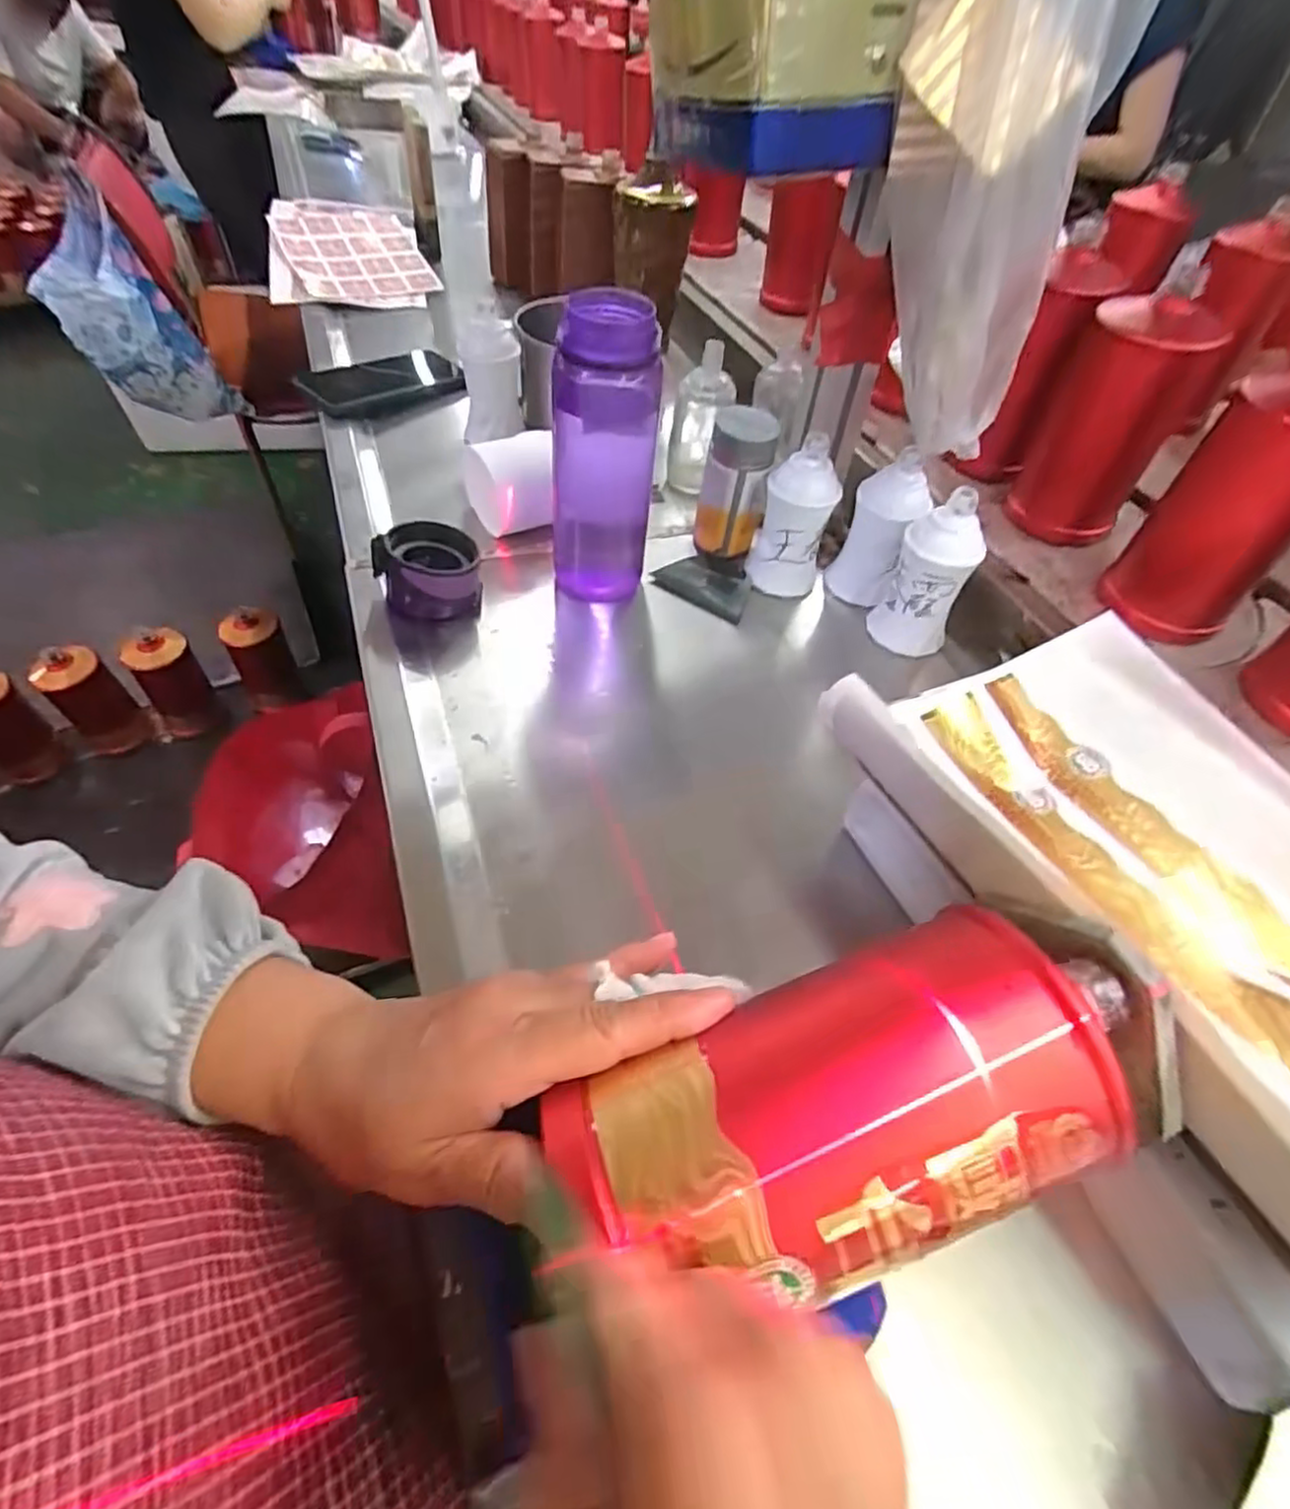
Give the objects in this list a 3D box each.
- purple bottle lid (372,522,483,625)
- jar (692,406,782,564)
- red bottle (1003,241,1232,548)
[{"bbox_3d":[-0.160,-0.134,0.513,0.070,0.050,0.065,2,51,-3],"label":"purple bottle lid"},{"bbox_3d":[0.074,-0.227,0.572,0.054,0.110,0.066,10,51,4],"label":"jar"},{"bbox_3d":[0.371,-0.273,0.547,0.089,0.190,0.075,30,55,19],"label":"red bottle"}]

